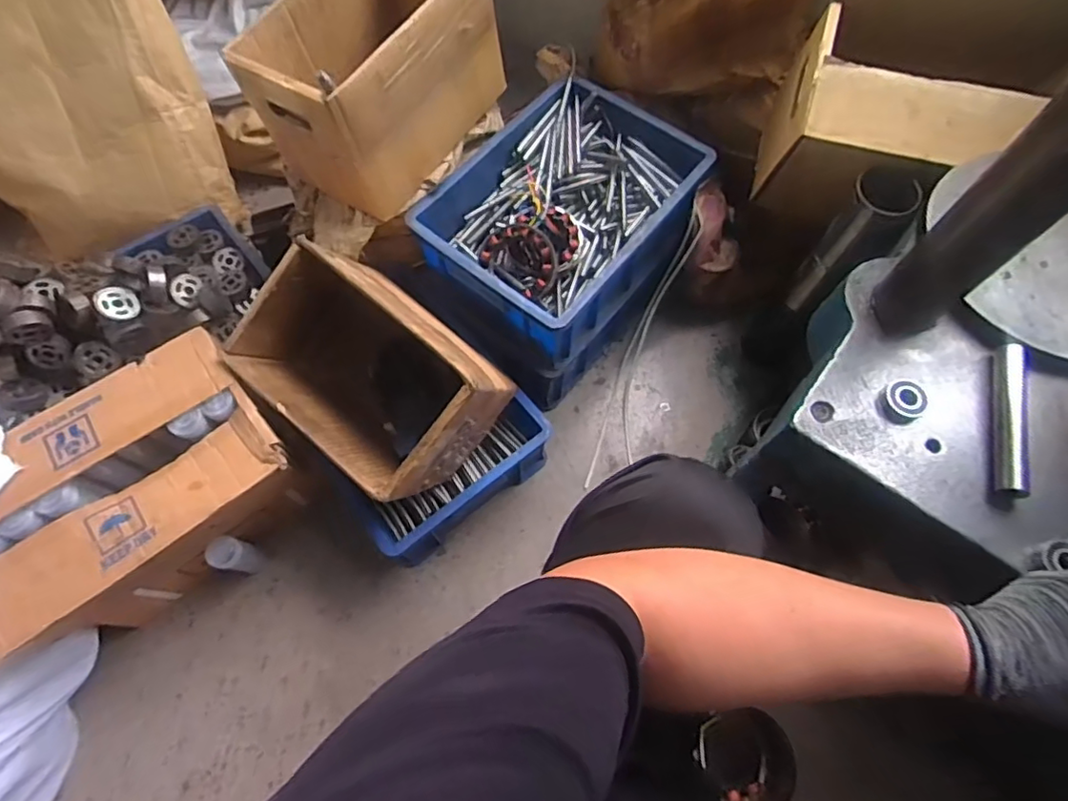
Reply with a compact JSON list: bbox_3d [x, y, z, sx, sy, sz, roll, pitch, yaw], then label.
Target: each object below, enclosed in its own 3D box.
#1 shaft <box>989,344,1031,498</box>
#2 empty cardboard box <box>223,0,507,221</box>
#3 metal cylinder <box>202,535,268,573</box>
[{"bbox_3d":[0.442,0.016,0.539,0.026,0.019,0.152,14,67,6],"label":"shaft"},{"bbox_3d":[-0.218,-0.465,0.820,0.216,0.197,0.323,33,70,13],"label":"empty cardboard box"},{"bbox_3d":[-0.444,0.235,0.876,0.042,0.124,0.046,17,67,7],"label":"metal cylinder"}]

